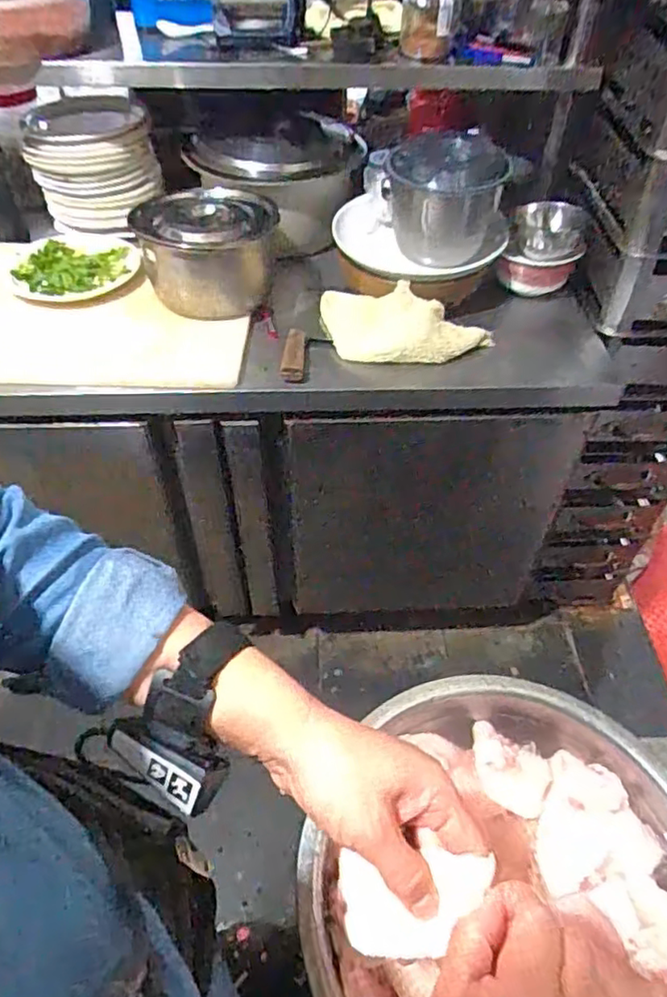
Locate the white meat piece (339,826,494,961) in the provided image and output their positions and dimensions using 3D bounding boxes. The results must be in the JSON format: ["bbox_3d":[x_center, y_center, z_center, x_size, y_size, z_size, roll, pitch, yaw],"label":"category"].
[{"bbox_3d":[0.039,0.217,0.335,0.090,0.019,0.051,-22,38,29],"label":"white meat piece"}]

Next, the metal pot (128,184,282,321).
[{"bbox_3d":[-0.188,-0.399,0.987,0.203,0.137,0.225,8,49,6],"label":"metal pot"}]

